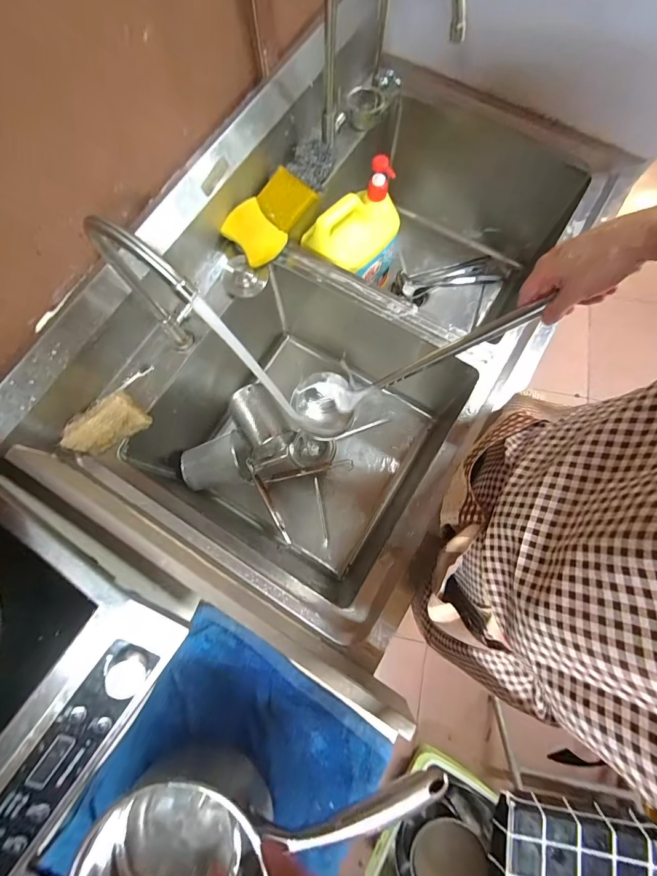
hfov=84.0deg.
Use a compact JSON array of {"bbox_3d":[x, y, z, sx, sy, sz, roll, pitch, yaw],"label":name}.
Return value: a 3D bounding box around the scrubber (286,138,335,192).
[{"bbox_3d":[-0.031,-0.526,0.700,0.083,0.025,0.077,35,79,8],"label":"scrubber"}]

